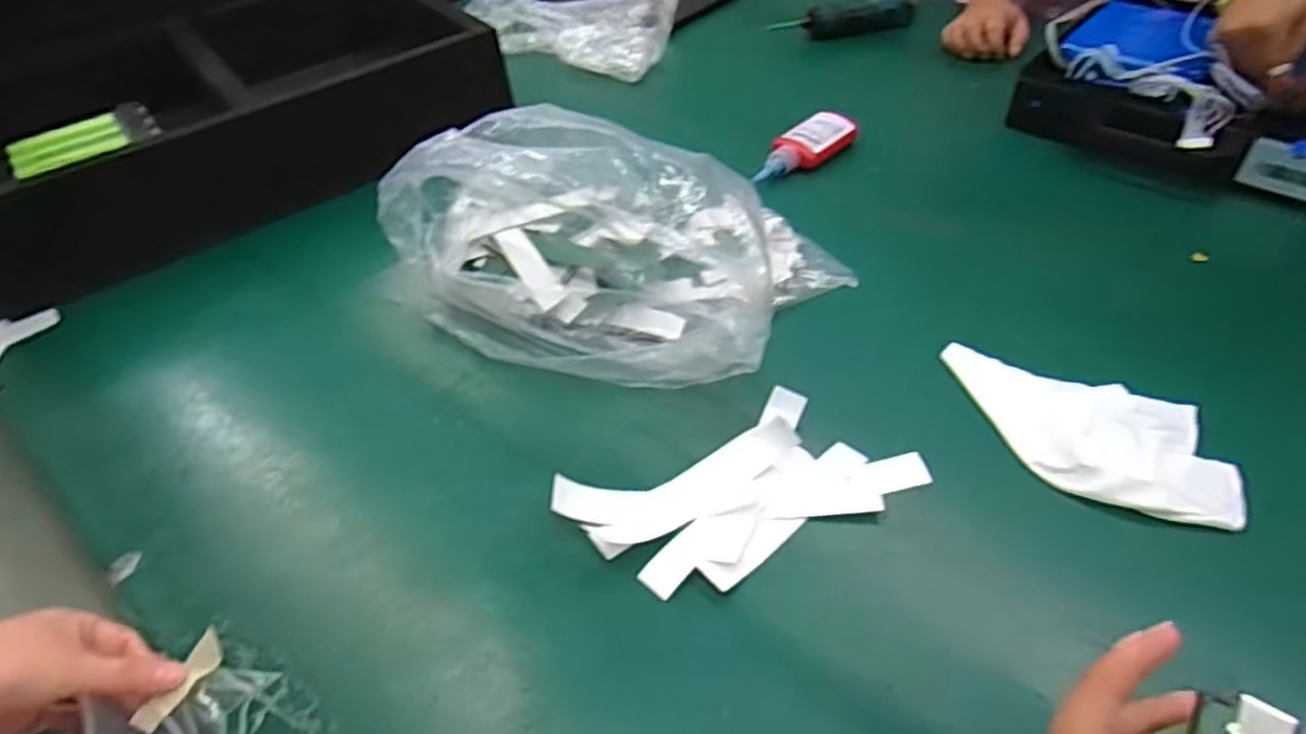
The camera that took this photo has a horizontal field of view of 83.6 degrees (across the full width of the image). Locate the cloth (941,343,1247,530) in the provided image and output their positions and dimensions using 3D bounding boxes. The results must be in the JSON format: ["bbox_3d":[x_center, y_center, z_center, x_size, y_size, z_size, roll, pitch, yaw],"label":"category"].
[{"bbox_3d":[0.304,0.044,0.521,0.189,0.018,0.115,17,49,20],"label":"cloth"}]

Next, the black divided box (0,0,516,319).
[{"bbox_3d":[-0.491,-0.294,0.840,0.544,0.129,0.344,-31,51,-23],"label":"black divided box"}]

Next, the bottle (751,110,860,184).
[{"bbox_3d":[0.161,-0.240,0.799,0.140,0.027,0.054,-28,49,-21],"label":"bottle"}]

